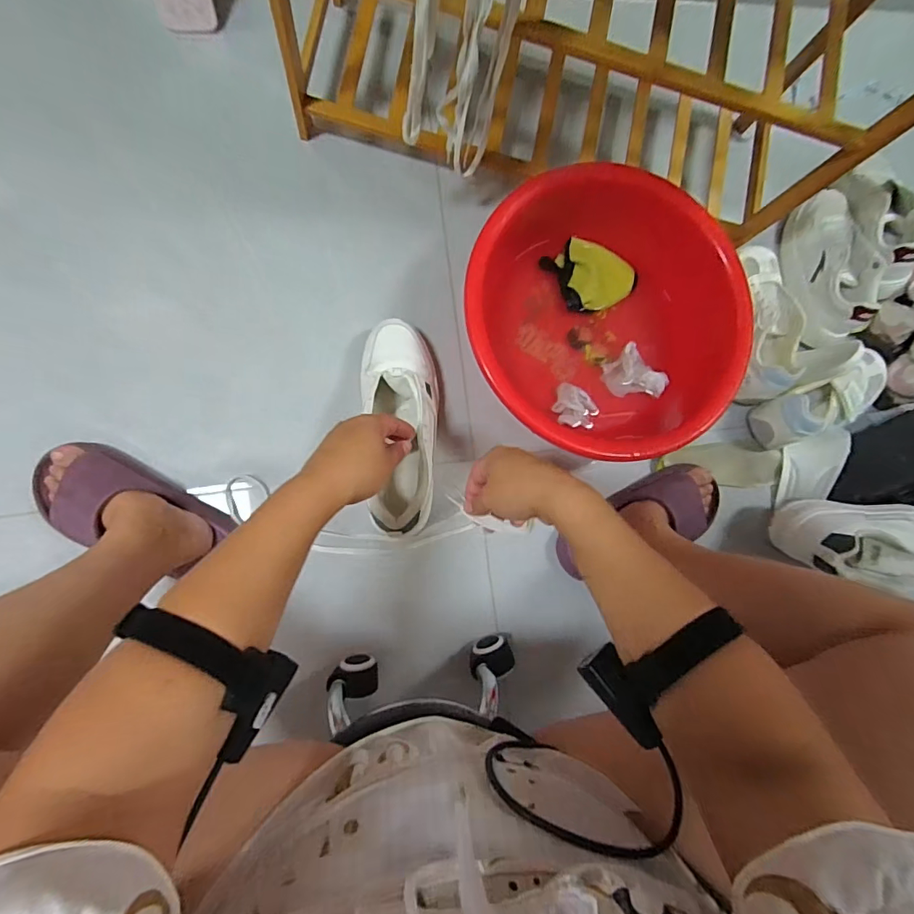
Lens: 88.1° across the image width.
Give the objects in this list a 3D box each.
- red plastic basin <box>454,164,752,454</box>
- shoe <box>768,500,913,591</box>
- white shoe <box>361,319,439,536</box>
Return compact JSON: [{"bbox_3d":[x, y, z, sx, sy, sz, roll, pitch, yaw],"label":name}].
[{"bbox_3d":[0.199,-0.188,0.657,0.339,0.130,0.363,1,80,-5],"label":"red plastic basin"},{"bbox_3d":[0.593,0.119,0.647,0.265,0.089,0.107,5,80,-4],"label":"shoe"},{"bbox_3d":[-0.073,-0.043,0.625,0.092,0.106,0.279,-3,85,-6],"label":"white shoe"}]

